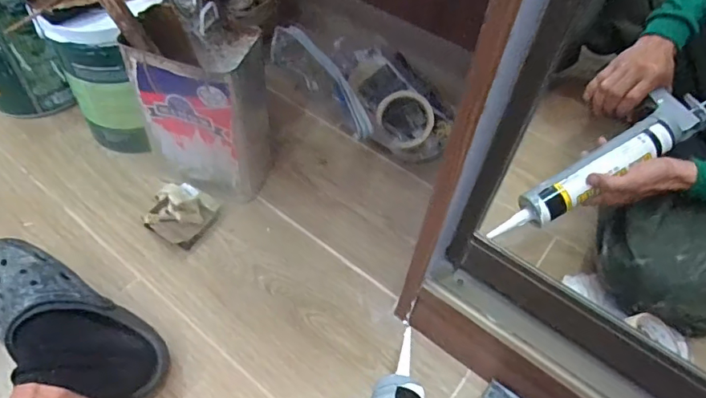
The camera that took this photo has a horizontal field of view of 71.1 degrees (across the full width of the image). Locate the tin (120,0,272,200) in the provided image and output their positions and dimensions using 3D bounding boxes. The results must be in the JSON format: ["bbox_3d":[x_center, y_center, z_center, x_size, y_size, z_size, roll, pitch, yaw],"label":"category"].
[{"bbox_3d":[-0.204,-0.123,0.692,0.155,0.242,0.113,16,51,7],"label":"tin"}]

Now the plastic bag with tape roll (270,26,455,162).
[{"bbox_3d":[0.014,-0.189,0.837,0.185,0.140,0.311,-26,58,-24],"label":"plastic bag with tape roll"}]

